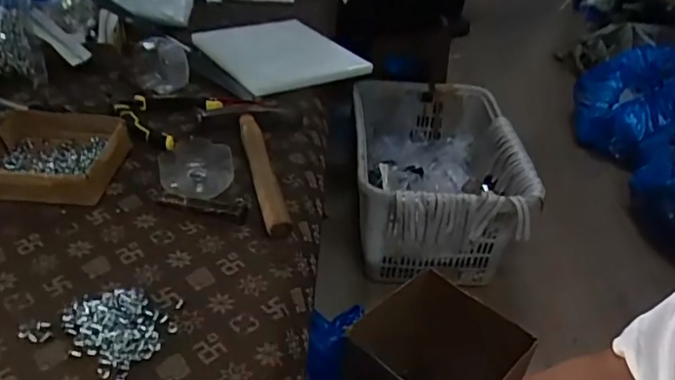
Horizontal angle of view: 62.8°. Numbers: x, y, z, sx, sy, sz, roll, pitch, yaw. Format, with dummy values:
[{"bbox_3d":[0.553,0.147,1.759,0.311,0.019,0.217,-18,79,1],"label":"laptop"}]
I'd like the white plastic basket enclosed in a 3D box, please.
[{"bbox_3d":[0.271,-0.039,1.650,0.452,0.317,0.651,4,35,-1],"label":"white plastic basket"}]

